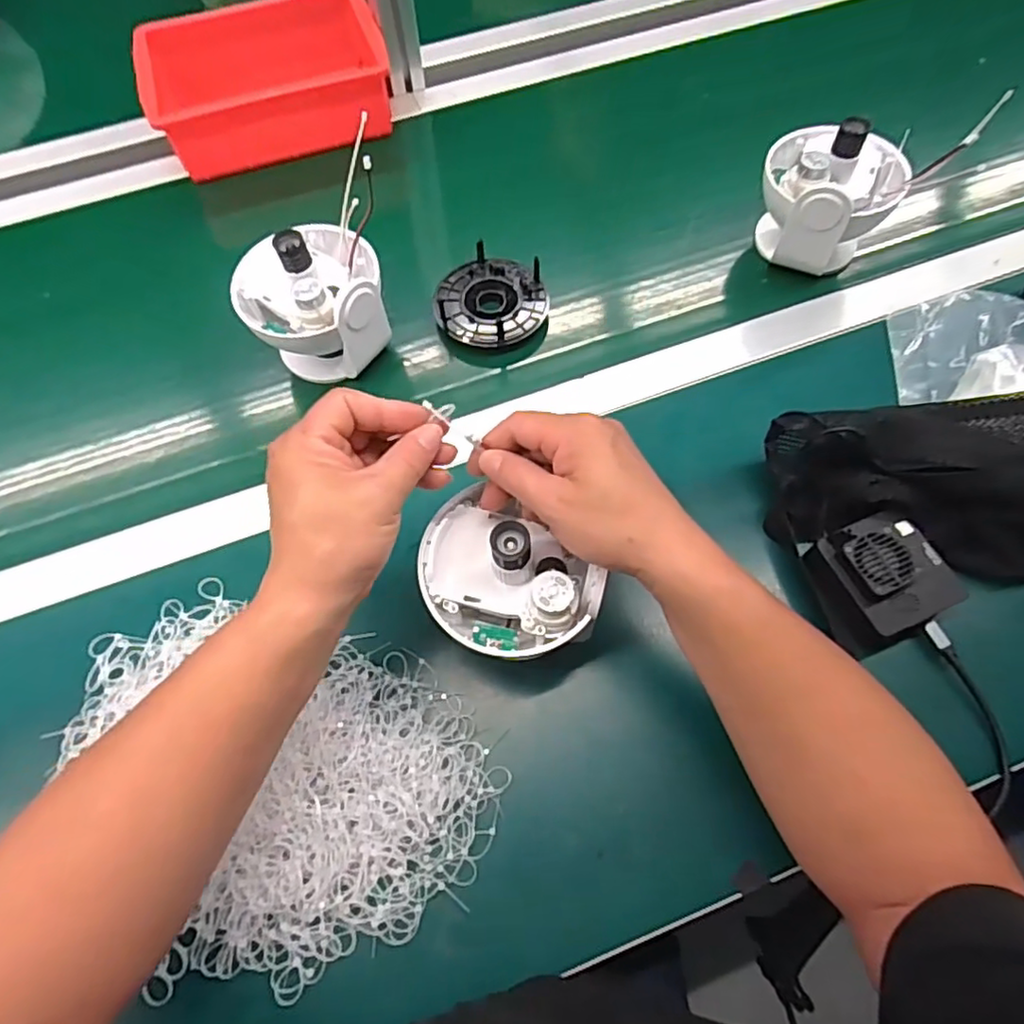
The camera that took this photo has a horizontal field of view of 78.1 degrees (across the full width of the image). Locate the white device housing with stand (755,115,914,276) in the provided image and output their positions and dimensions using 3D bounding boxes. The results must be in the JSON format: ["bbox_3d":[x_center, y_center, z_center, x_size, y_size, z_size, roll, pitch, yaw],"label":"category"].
[{"bbox_3d":[0.276,-0.280,0.550,0.108,0.098,0.102,19,67,10],"label":"white device housing with stand"}]

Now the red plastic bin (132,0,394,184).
[{"bbox_3d":[-0.262,-0.468,0.682,0.244,0.073,0.168,-15,66,-5],"label":"red plastic bin"}]

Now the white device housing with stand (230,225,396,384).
[{"bbox_3d":[-0.161,-0.177,0.522,0.111,0.102,0.106,-37,69,-14],"label":"white device housing with stand"}]

